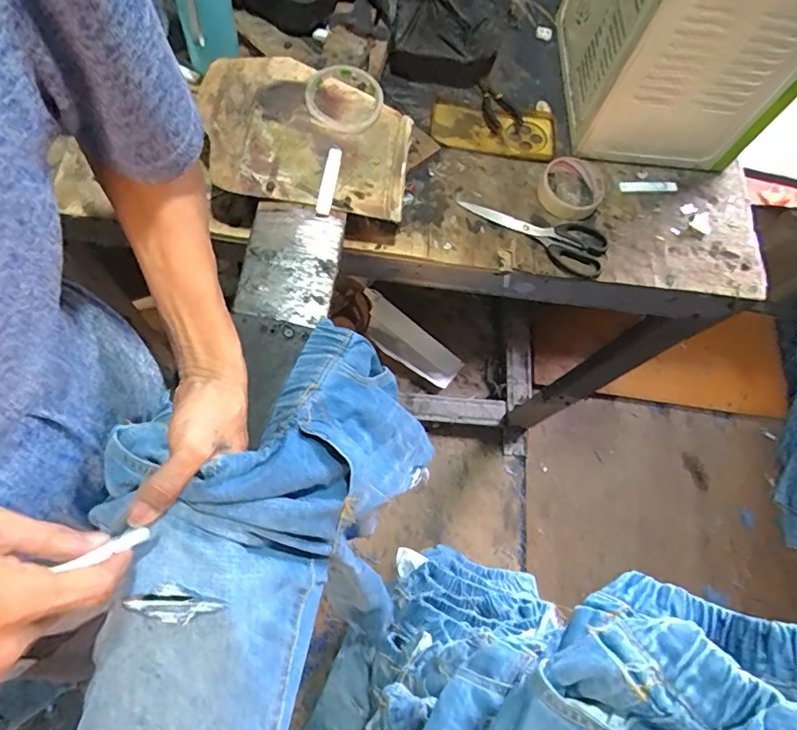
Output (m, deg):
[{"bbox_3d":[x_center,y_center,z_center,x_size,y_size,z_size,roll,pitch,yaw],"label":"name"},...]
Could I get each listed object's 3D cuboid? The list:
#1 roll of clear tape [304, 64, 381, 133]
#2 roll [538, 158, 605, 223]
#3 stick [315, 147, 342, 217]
[{"bbox_3d":[-0.066,-0.304,0.599,0.089,0.017,0.088,2,69,-6],"label":"roll of clear tape"},{"bbox_3d":[0.217,-0.223,0.662,0.080,0.022,0.079,2,69,-6],"label":"roll"},{"bbox_3d":[-0.075,-0.197,0.561,0.016,0.014,0.079,12,69,-3],"label":"stick"}]

